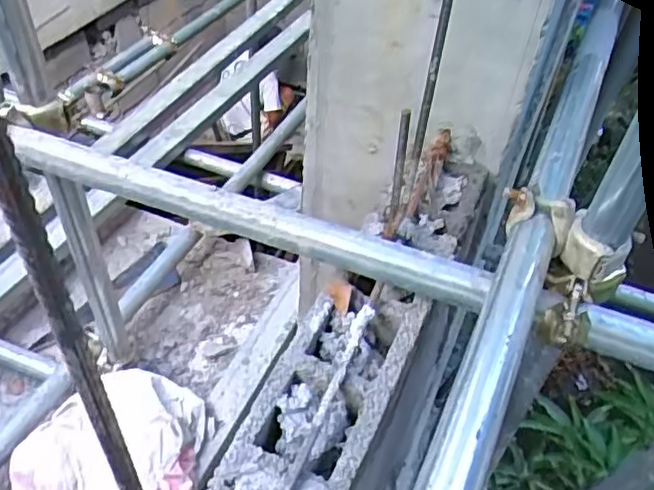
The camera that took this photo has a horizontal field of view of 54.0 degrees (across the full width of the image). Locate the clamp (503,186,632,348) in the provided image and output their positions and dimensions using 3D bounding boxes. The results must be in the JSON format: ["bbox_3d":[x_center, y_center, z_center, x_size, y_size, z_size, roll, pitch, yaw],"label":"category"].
[{"bbox_3d":[0.240,0.017,0.690,0.136,0.104,0.112,30,50,24],"label":"clamp"}]

